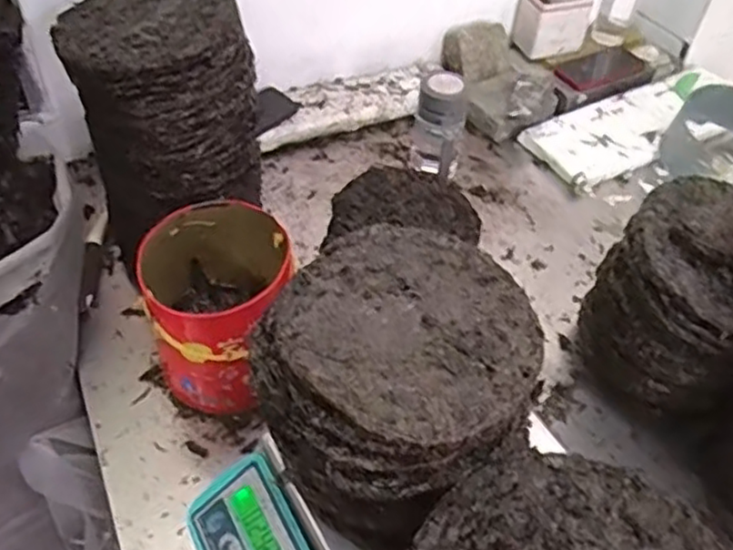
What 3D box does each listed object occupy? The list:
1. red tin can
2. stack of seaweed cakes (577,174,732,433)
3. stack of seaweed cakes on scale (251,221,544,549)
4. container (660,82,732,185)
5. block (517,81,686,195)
[{"bbox_3d":[-0.162,0.043,0.780,0.155,0.185,0.160,1,47,-2],"label":"red tin can"},{"bbox_3d":[0.363,0.033,0.794,0.189,0.232,0.189,23,50,18],"label":"stack of seaweed cakes"},{"bbox_3d":[0.027,0.077,0.548,0.192,0.115,0.217,26,51,21],"label":"stack of seaweed cakes on scale"},{"bbox_3d":[0.585,-0.210,1.122,0.188,0.116,0.185,2,47,-2],"label":"container"},{"bbox_3d":[0.445,-0.242,1.200,0.328,0.048,0.154,-20,51,-21],"label":"block"}]

